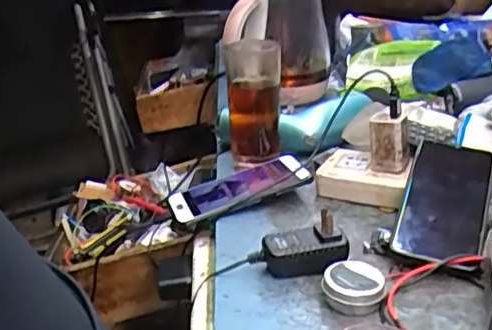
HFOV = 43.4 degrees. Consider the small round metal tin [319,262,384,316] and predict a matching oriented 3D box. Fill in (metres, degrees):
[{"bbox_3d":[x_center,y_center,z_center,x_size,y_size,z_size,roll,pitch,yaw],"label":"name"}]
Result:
[{"bbox_3d":[0.087,0.099,0.503,0.048,0.024,0.048,-2,23,1],"label":"small round metal tin"}]

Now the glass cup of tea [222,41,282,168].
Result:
[{"bbox_3d":[0.010,-0.072,0.749,0.062,0.145,0.079,-2,23,1],"label":"glass cup of tea"}]

